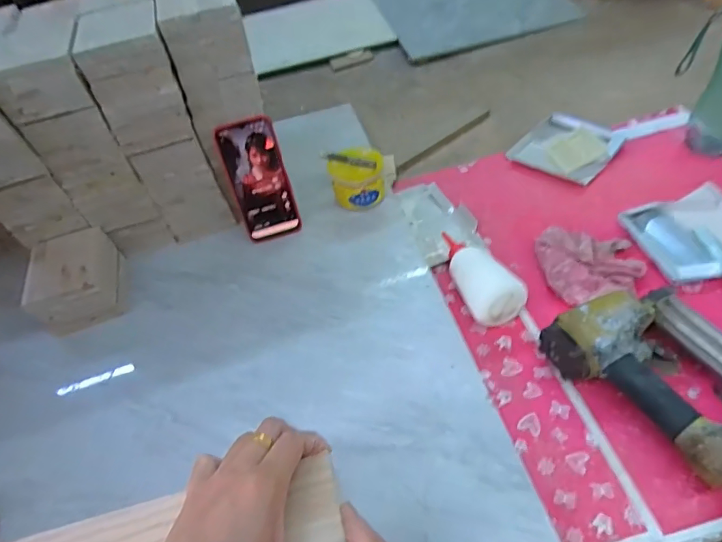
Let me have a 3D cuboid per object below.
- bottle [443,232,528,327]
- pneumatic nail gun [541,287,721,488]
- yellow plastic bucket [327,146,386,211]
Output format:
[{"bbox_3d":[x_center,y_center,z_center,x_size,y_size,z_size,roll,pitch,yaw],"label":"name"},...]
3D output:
[{"bbox_3d":[0.141,-0.004,0.600,0.055,0.059,0.161,-17,51,-8],"label":"bottle"},{"bbox_3d":[0.309,0.112,0.463,0.156,0.055,0.218,-23,52,-13],"label":"pneumatic nail gun"},{"bbox_3d":[-0.005,-0.137,0.712,0.077,0.084,0.078,-3,50,3],"label":"yellow plastic bucket"}]

